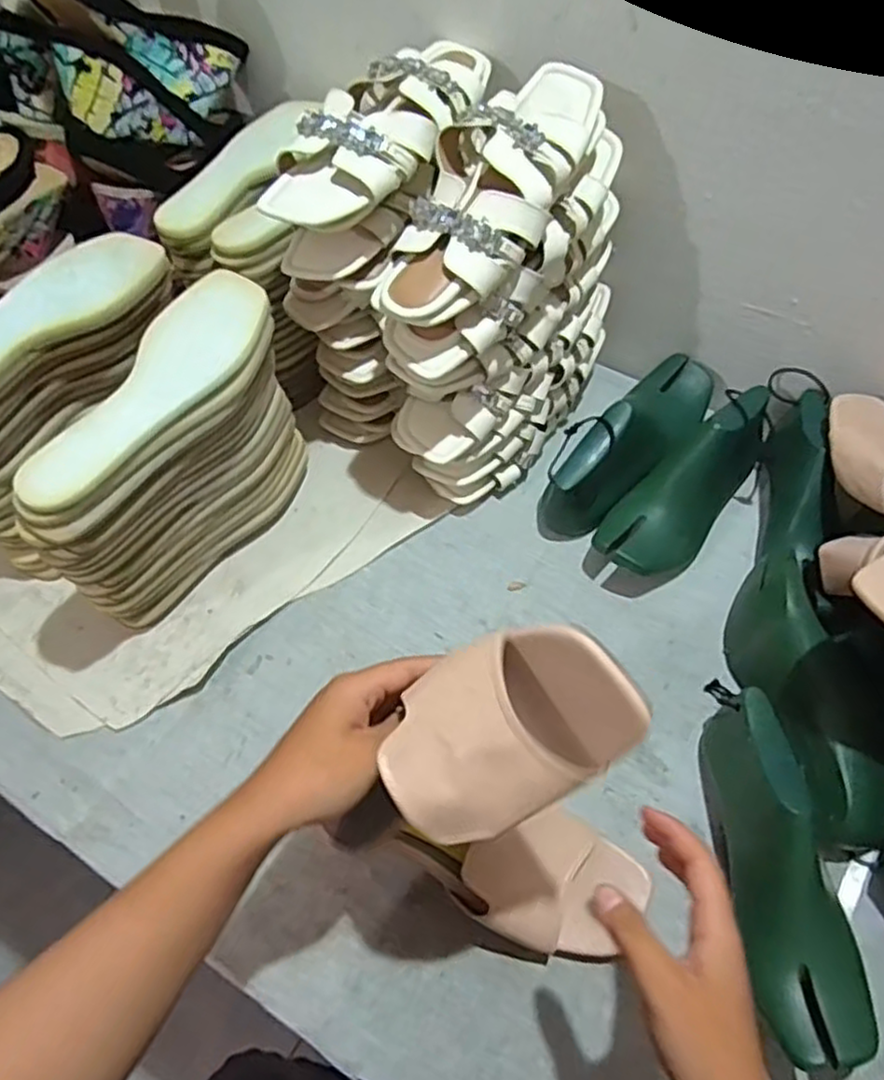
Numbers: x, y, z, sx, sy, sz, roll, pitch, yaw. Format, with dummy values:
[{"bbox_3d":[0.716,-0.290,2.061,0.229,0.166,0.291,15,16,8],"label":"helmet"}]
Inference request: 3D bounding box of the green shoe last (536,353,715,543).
[{"bbox_3d":[0.191,-0.105,0.708,0.077,0.099,0.247,36,65,22],"label":"green shoe last"}]

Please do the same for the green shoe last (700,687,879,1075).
[{"bbox_3d":[0.248,0.223,0.506,0.083,0.091,0.243,-2,58,0],"label":"green shoe last"}]

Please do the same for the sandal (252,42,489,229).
[{"bbox_3d":[-0.047,-0.329,0.573,0.104,0.052,0.239,29,63,18],"label":"sandal"}]

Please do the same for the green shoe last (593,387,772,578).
[{"bbox_3d":[0.239,-0.056,0.675,0.231,0.087,0.080,-45,66,-9],"label":"green shoe last"}]

